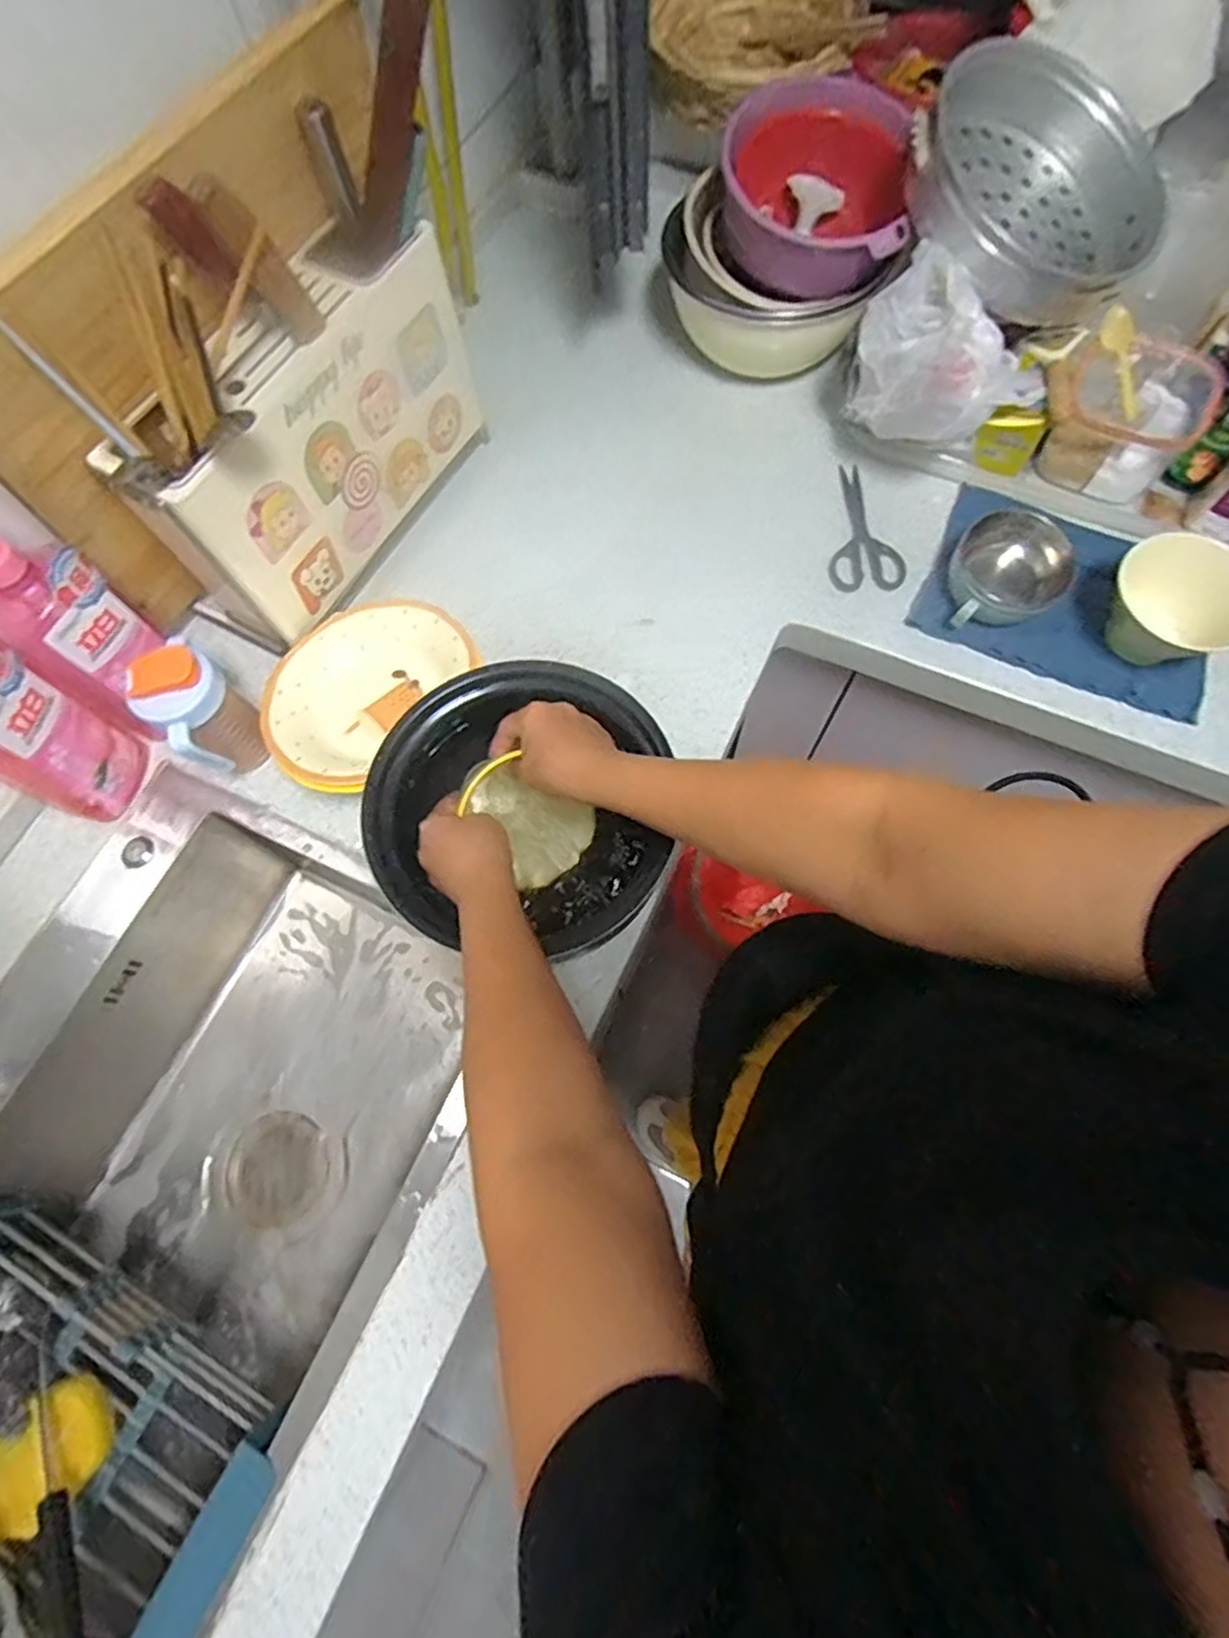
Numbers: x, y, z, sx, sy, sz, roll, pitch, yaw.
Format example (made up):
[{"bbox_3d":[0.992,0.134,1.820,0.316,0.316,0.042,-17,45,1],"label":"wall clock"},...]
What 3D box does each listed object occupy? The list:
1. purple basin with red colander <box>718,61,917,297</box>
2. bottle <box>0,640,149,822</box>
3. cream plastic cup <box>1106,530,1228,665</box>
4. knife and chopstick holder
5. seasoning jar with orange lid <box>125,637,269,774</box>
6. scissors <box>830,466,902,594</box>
[{"bbox_3d":[0.209,-0.663,0.728,0.185,0.089,0.215,10,71,6],"label":"purple basin with red colander"},{"bbox_3d":[-0.516,-0.086,0.587,0.079,0.251,0.098,26,74,11],"label":"bottle"},{"bbox_3d":[0.529,-0.198,0.666,0.118,0.090,0.120,-1,70,2],"label":"cream plastic cup"},{"bbox_3d":[-0.273,-0.360,0.667,0.103,0.205,0.351,27,74,11],"label":"knife and chopstick holder"},{"bbox_3d":[-0.374,-0.099,0.638,0.096,0.124,0.083,37,76,14],"label":"seasoning jar with orange lid"},{"bbox_3d":[0.279,-0.326,0.777,0.075,0.007,0.164,3,71,3],"label":"scissors"}]

